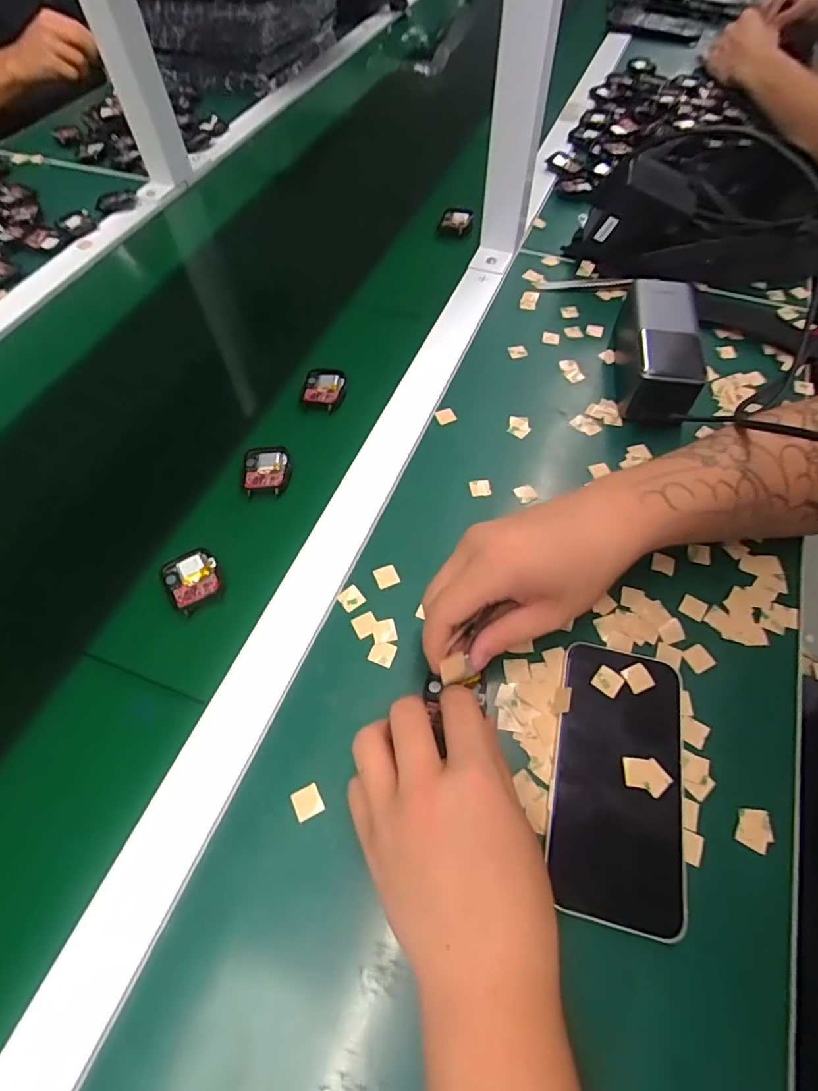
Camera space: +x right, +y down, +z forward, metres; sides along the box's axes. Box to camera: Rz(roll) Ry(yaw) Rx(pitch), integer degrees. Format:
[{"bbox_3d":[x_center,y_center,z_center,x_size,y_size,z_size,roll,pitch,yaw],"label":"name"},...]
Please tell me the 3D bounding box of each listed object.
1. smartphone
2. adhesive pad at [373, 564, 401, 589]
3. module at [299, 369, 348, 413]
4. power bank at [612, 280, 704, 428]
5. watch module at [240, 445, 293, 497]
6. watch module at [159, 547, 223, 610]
[{"bbox_3d":[0.121,0.130,0.295,0.073,0.011,0.144,13,60,7],"label":"smartphone"},{"bbox_3d":[-0.016,0.021,0.364,0.016,0.004,0.016,-22,62,-13],"label":"adhesive pad"},{"bbox_3d":[-0.075,-0.142,0.462,0.039,0.009,0.042,12,60,7],"label":"module"},{"bbox_3d":[0.217,-0.172,0.448,0.050,0.059,0.145,10,60,5],"label":"power bank"},{"bbox_3d":[-0.114,-0.061,0.415,0.038,0.006,0.046,1,59,0],"label":"watch module"},{"bbox_3d":[-0.154,0.022,0.364,0.037,0.006,0.044,-36,66,-20],"label":"watch module"}]

